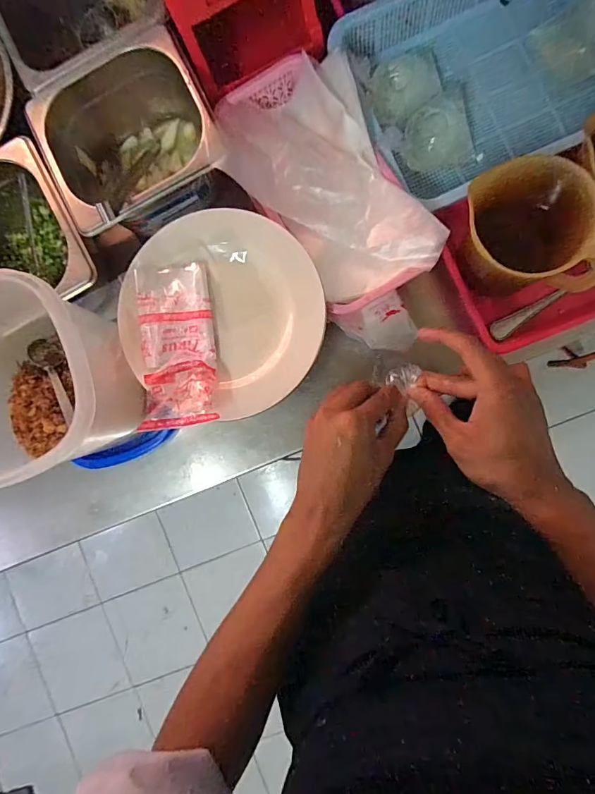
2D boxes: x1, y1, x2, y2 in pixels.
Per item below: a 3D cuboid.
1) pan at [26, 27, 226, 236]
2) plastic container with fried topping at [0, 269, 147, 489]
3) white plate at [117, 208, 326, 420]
[{"bbox_3d":[-0.175,-0.279,0.460,0.171,0.094,0.175,-26,87,5],"label":"pan"},{"bbox_3d":[-0.245,-0.015,0.396,0.166,0.148,0.159,0,90,5],"label":"plastic container with fried topping"},{"bbox_3d":[-0.071,-0.086,0.399,0.196,0.026,0.180,0,90,5],"label":"white plate"}]

